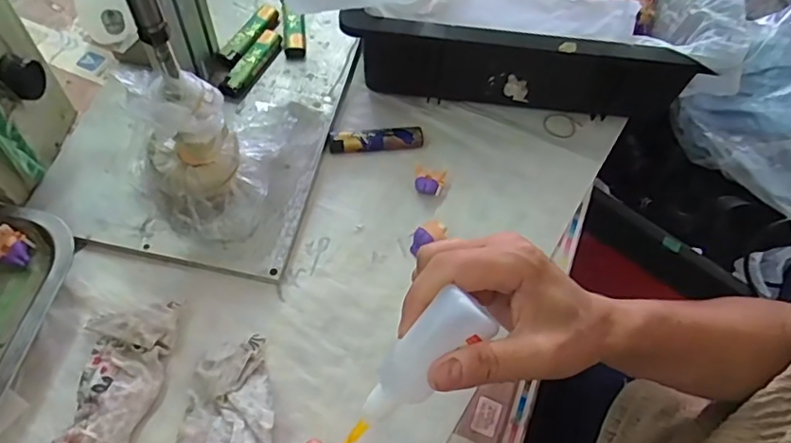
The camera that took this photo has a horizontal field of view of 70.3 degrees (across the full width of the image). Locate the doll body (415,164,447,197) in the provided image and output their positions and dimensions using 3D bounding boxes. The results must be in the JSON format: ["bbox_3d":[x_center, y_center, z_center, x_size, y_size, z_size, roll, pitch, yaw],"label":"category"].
[{"bbox_3d":[0.027,-0.033,0.467,0.026,0.009,0.023,15,58,5],"label":"doll body"}]

